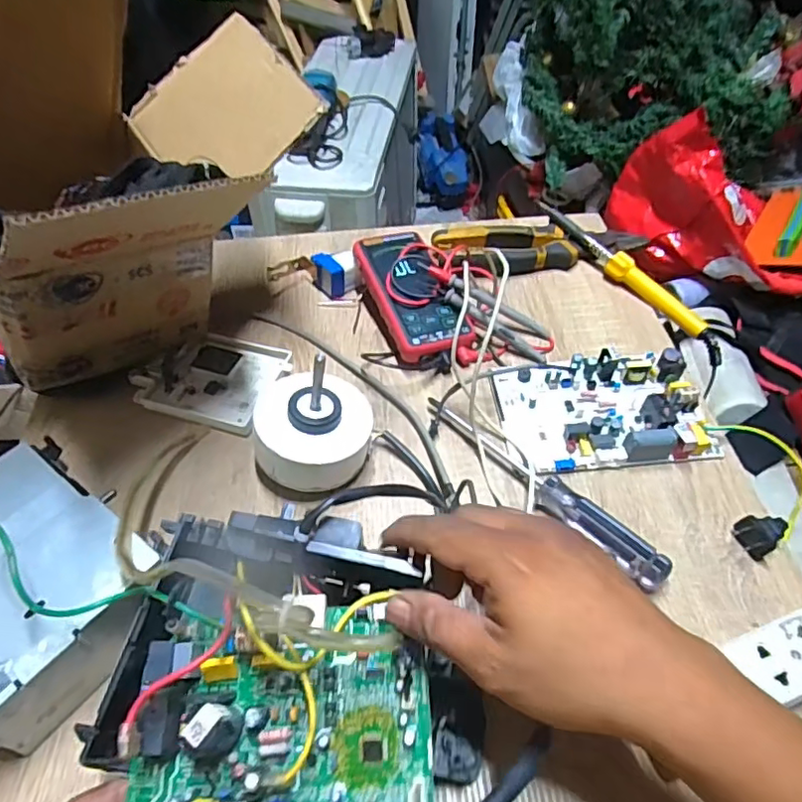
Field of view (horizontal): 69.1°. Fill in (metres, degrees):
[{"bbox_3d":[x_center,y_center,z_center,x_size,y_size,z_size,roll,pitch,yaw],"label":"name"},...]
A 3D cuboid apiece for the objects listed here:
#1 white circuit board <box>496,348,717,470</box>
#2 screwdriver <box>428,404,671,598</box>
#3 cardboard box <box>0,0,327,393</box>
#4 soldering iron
[{"bbox_3d":[0.172,0.003,0.498,0.166,0.029,0.111,-5,50,-4],"label":"white circuit board"},{"bbox_3d":[0.106,0.062,0.455,0.022,0.022,0.221,-35,58,-26],"label":"screwdriver"},{"bbox_3d":[-0.228,-0.153,0.446,0.326,0.250,0.222,-34,58,-25],"label":"cardboard box"},{"bbox_3d":[0.239,-0.136,0.612,0.019,0.036,0.250,-30,56,-23],"label":"soldering iron"}]

